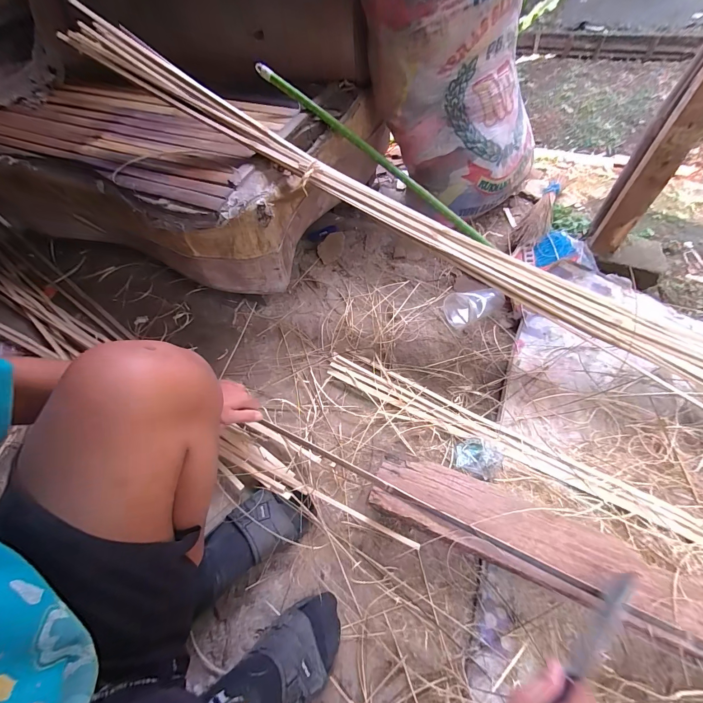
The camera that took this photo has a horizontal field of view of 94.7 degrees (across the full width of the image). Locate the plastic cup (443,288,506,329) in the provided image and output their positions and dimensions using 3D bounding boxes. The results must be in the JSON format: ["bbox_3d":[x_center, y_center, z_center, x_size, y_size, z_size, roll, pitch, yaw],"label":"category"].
[{"bbox_3d":[0.327,-0.116,0.860,0.160,0.067,0.094,-20,59,-8],"label":"plastic cup"}]

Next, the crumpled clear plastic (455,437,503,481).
[{"bbox_3d":[0.258,0.217,0.652,0.089,0.032,0.068,17,61,15],"label":"crumpled clear plastic"}]

